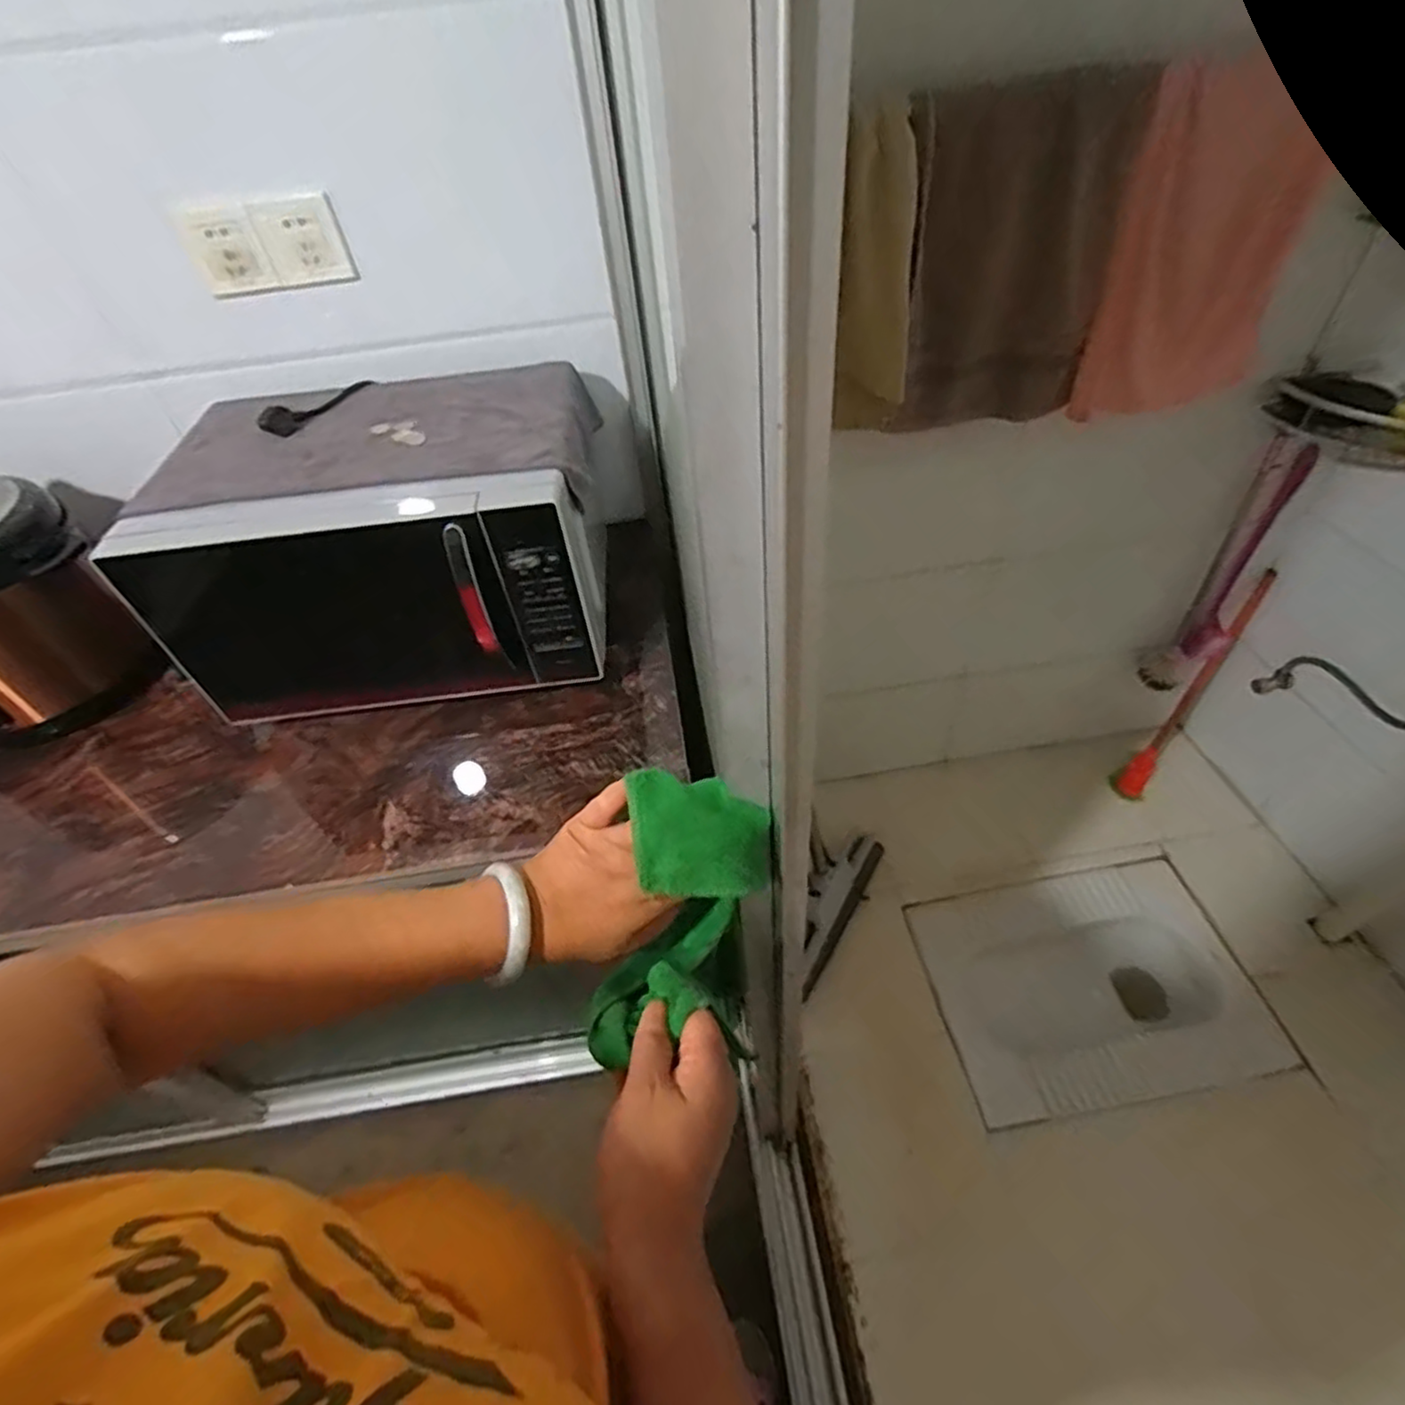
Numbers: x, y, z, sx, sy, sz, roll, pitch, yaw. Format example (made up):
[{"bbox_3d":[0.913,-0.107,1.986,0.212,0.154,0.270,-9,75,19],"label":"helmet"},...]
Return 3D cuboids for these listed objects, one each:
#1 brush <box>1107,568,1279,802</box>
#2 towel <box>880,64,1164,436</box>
[{"bbox_3d":[1.048,-0.025,1.519,0.065,0.550,0.069,-16,42,-43],"label":"brush"},{"bbox_3d":[0.360,-0.503,0.847,0.251,0.352,0.038,-11,47,-4],"label":"towel"}]

